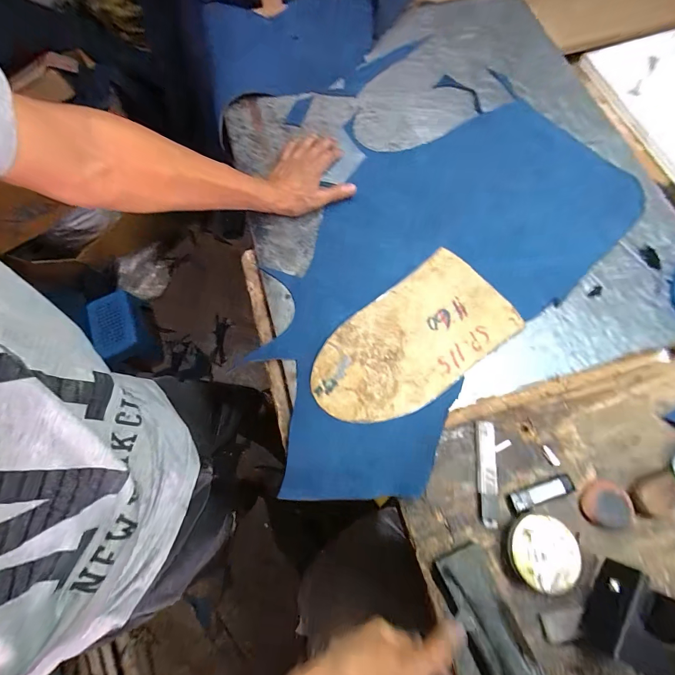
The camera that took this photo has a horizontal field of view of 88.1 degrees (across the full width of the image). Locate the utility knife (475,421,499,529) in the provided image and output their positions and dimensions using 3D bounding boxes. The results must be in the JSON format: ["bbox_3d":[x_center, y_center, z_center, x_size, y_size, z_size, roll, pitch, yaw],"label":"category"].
[{"bbox_3d":[0.182,0.163,0.423,0.023,0.006,0.118,4,72,5],"label":"utility knife"}]

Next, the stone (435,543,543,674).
[{"bbox_3d":[0.163,0.308,0.374,0.054,0.018,0.152,-23,72,-4],"label":"stone"}]

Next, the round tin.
[{"bbox_3d":[0.225,0.238,0.388,0.071,0.023,0.073,-1,72,3],"label":"round tin"}]

